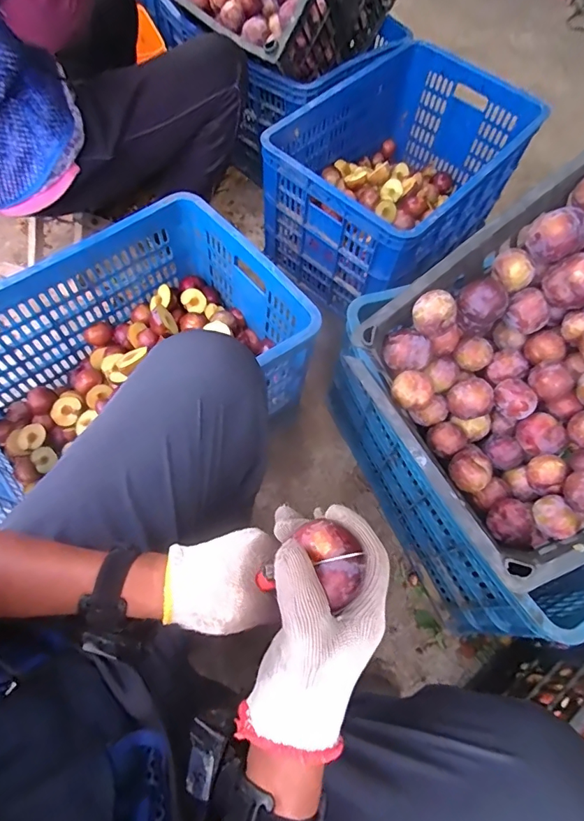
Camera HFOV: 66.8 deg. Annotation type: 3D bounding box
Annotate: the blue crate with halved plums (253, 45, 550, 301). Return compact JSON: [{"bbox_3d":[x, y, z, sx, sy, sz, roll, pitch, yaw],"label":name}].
[{"bbox_3d":[0.235,-0.521,0.988,0.367,0.260,0.554,39,72,14],"label":"blue crate with halved plums"}]

